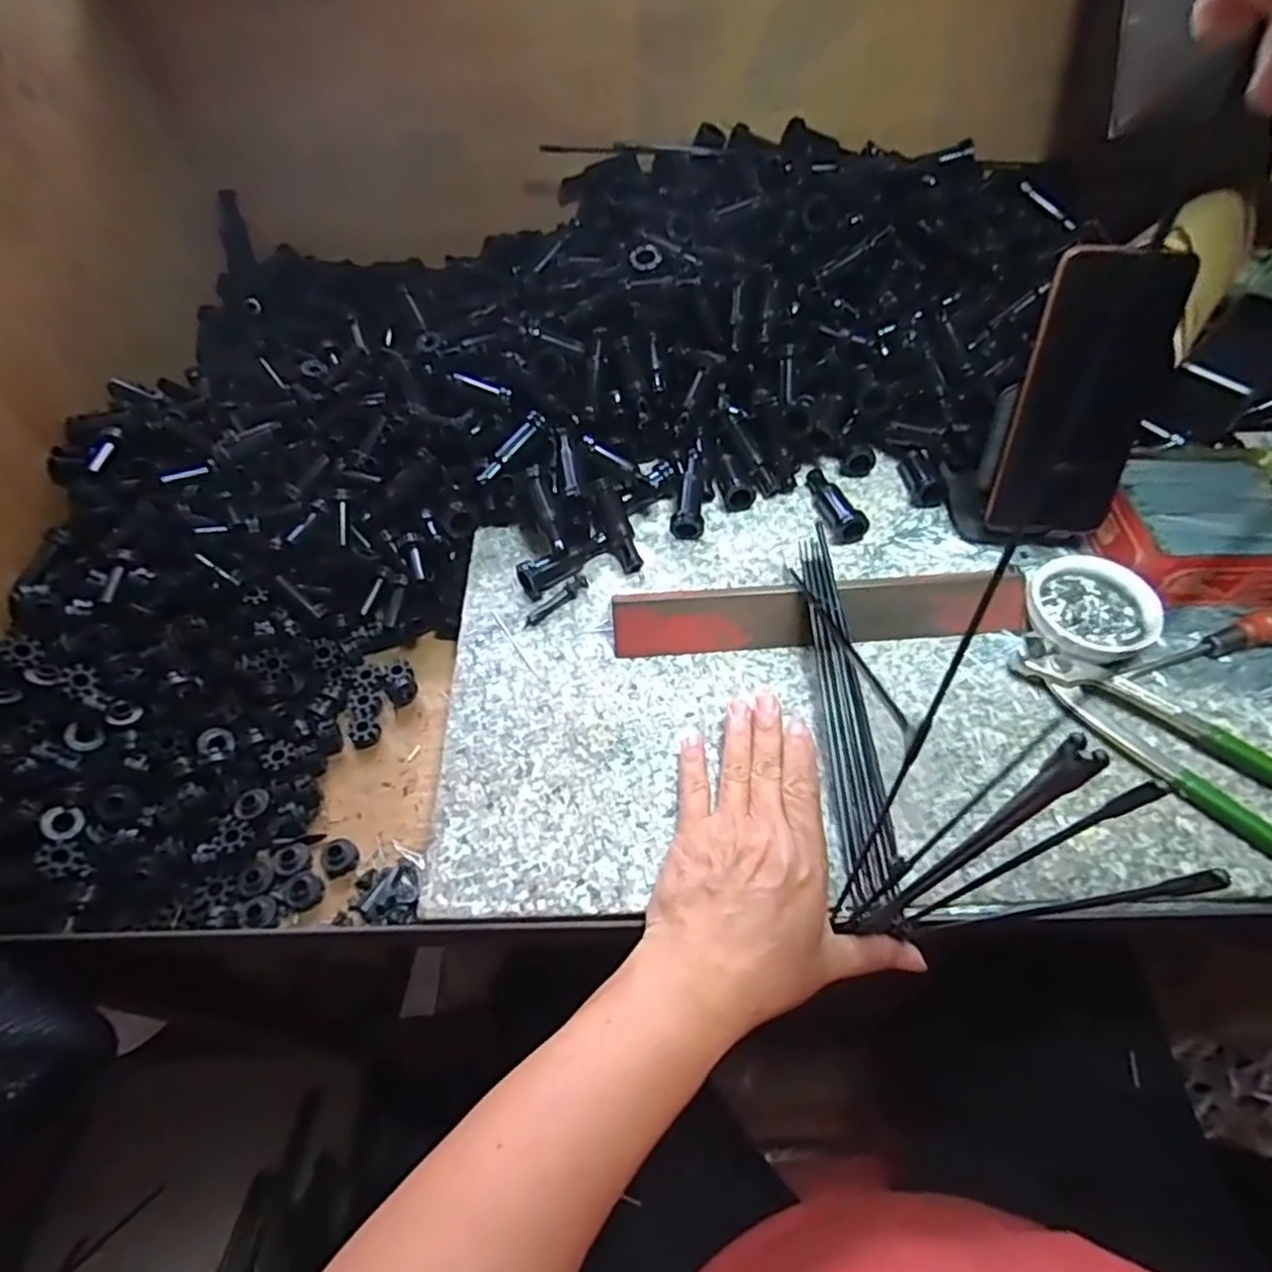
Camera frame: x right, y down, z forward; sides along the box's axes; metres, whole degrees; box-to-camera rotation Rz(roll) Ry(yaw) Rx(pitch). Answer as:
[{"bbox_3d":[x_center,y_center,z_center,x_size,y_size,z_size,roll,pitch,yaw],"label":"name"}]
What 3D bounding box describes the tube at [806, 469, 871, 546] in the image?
[{"bbox_3d":[0.141,-0.096,0.501,0.022,0.020,0.070,-15,56,-9],"label":"tube"}]

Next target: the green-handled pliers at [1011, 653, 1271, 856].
[{"bbox_3d":[0.315,0.062,0.388,0.065,0.017,0.187,-37,62,-22],"label":"green-handled pliers"}]

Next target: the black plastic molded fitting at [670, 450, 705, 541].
[{"bbox_3d":[0.038,-0.103,0.496,0.022,0.017,0.067,4,71,4],"label":"black plastic molded fitting"}]

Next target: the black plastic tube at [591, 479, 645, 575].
[{"bbox_3d":[-0.013,-0.077,0.479,0.019,0.013,0.069,-19,80,-12],"label":"black plastic tube"}]

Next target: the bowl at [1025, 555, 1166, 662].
[{"bbox_3d":[0.278,-0.014,0.431,0.068,0.027,0.071,-1,55,1],"label":"bowl"}]

